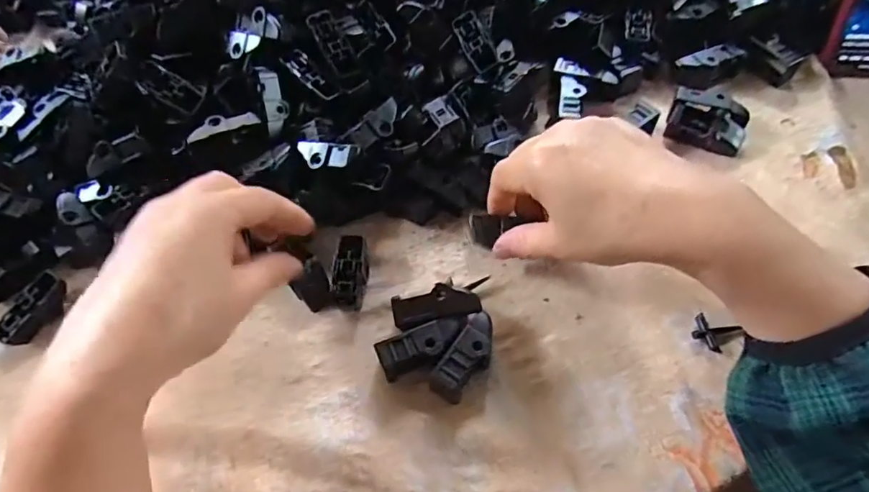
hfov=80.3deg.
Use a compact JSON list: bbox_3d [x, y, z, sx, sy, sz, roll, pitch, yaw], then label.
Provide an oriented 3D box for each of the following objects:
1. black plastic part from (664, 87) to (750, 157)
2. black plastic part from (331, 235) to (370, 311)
[{"bbox_3d":[0.186,-0.084,0.350,0.048,0.021,0.037,19,62,15],"label":"black plastic part"},{"bbox_3d":[-0.051,0.016,0.314,0.018,0.017,0.043,0,72,4],"label":"black plastic part"}]

